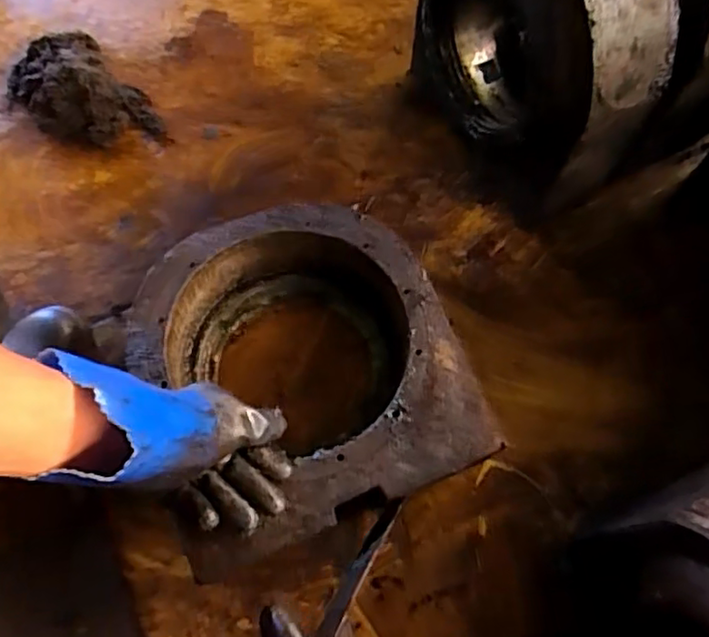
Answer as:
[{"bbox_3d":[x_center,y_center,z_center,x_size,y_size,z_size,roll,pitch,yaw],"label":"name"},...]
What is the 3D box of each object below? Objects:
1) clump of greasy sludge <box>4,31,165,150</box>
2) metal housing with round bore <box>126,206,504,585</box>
[{"bbox_3d":[-0.343,-0.288,0.784,0.213,0.066,0.129,37,71,12],"label":"clump of greasy sludge"},{"bbox_3d":[-0.053,0.053,0.623,0.281,0.121,0.298,-21,70,-11],"label":"metal housing with round bore"}]

